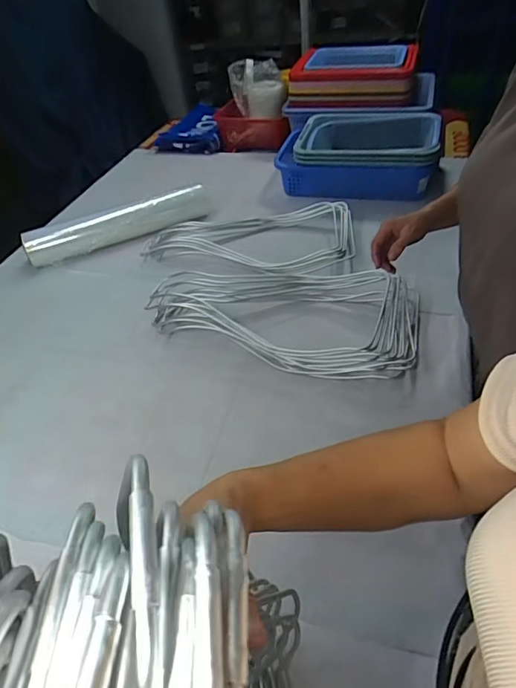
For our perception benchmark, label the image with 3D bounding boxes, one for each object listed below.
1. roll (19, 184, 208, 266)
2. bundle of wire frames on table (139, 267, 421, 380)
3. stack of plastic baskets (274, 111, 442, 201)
[{"bbox_3d":[-0.377,-0.341,1.311,0.517,0.071,0.077,-25,46,-19],"label":"roll"},{"bbox_3d":[0.053,-0.075,1.005,0.561,0.063,0.304,14,47,21],"label":"bundle of wire frames on table"},{"bbox_3d":[0.315,-0.619,1.497,0.453,0.135,0.395,5,44,12],"label":"stack of plastic baskets"}]

